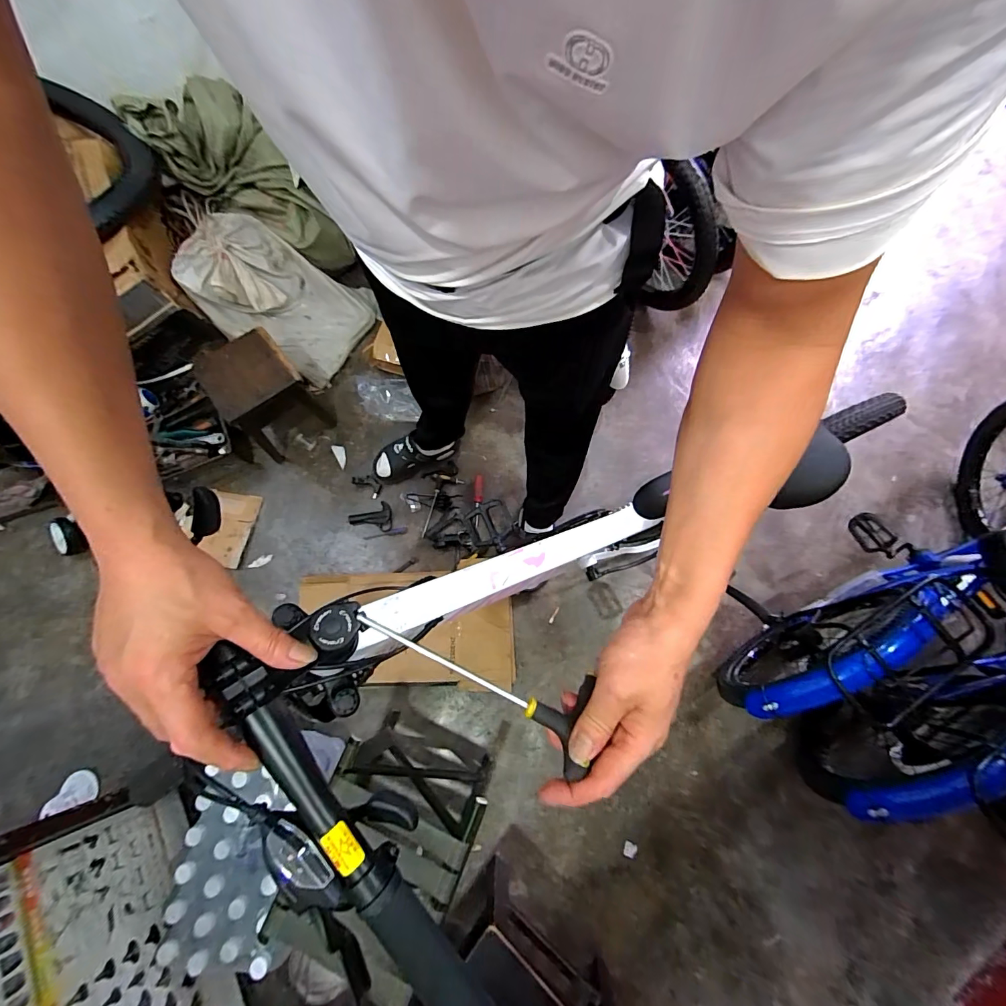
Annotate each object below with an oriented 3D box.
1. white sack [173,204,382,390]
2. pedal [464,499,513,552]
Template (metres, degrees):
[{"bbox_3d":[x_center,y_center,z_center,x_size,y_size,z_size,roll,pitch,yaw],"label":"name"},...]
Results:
[{"bbox_3d":[-0.722,-0.674,1.359,0.559,0.163,0.409,27,68,-18],"label":"white sack"},{"bbox_3d":[-0.029,0.056,0.976,0.096,0.039,0.113,-20,72,-6],"label":"pedal"}]

